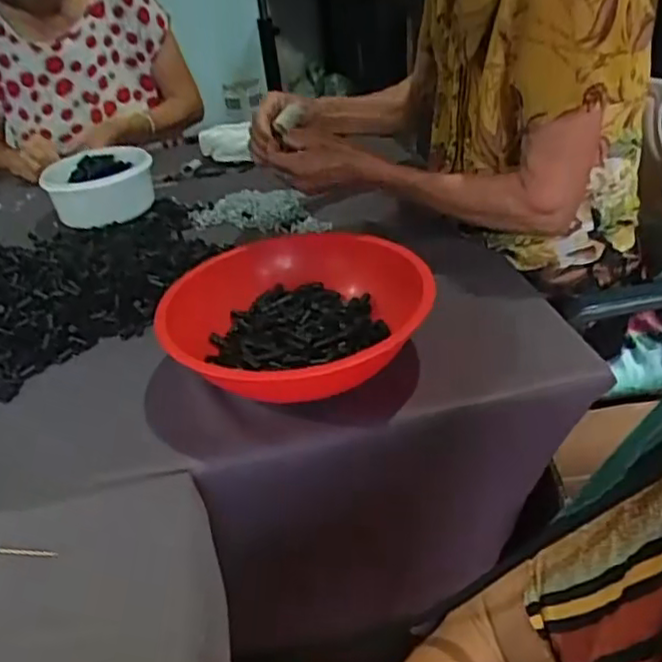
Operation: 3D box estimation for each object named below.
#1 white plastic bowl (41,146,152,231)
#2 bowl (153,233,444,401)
[{"bbox_3d":[-0.336,-0.202,1.001,0.146,0.087,0.187,-13,34,-9],"label":"white plastic bowl"},{"bbox_3d":[-0.025,0.000,0.625,0.212,0.088,0.225,-4,32,2],"label":"bowl"}]

